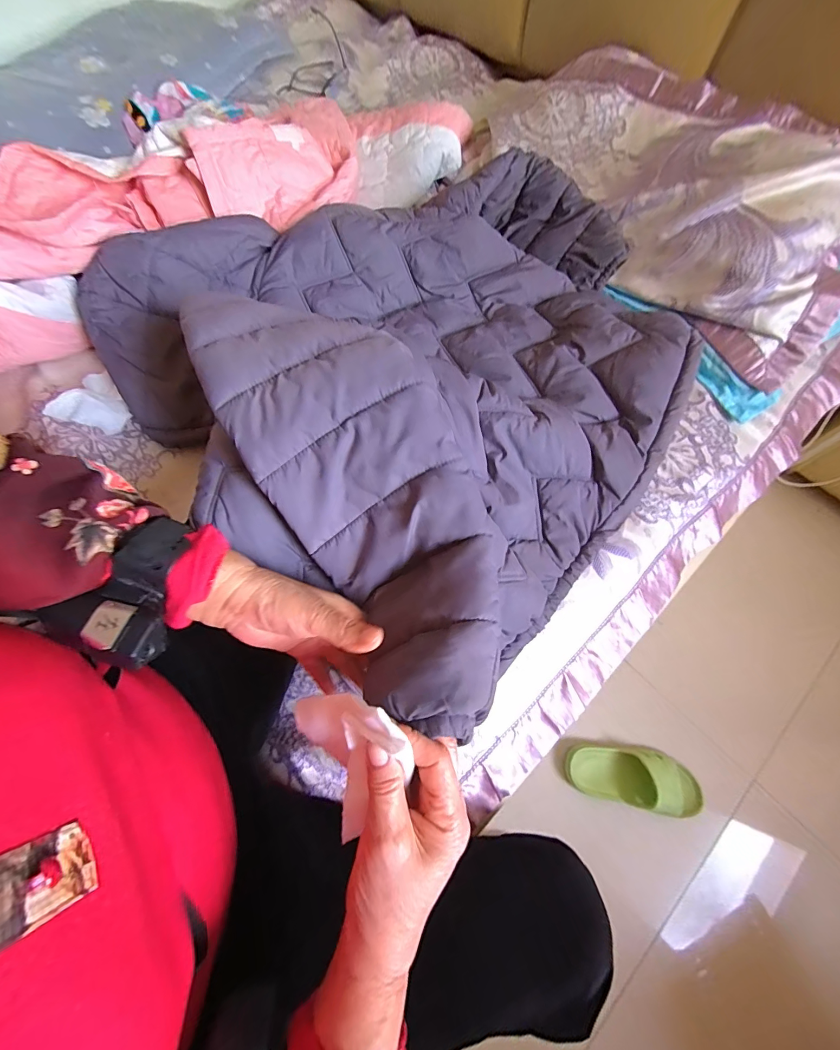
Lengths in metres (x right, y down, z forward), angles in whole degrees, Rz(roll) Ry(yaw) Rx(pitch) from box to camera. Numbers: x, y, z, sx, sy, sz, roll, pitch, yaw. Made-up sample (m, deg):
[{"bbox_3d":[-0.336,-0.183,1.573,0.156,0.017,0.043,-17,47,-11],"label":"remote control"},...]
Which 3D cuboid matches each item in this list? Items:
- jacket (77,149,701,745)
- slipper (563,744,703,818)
[{"bbox_3d":[-0.005,-0.242,0.483,0.665,0.196,0.637,42,73,16],"label":"jacket"},{"bbox_3d":[0.399,0.467,0.720,0.239,0.066,0.100,12,67,5],"label":"slipper"}]

